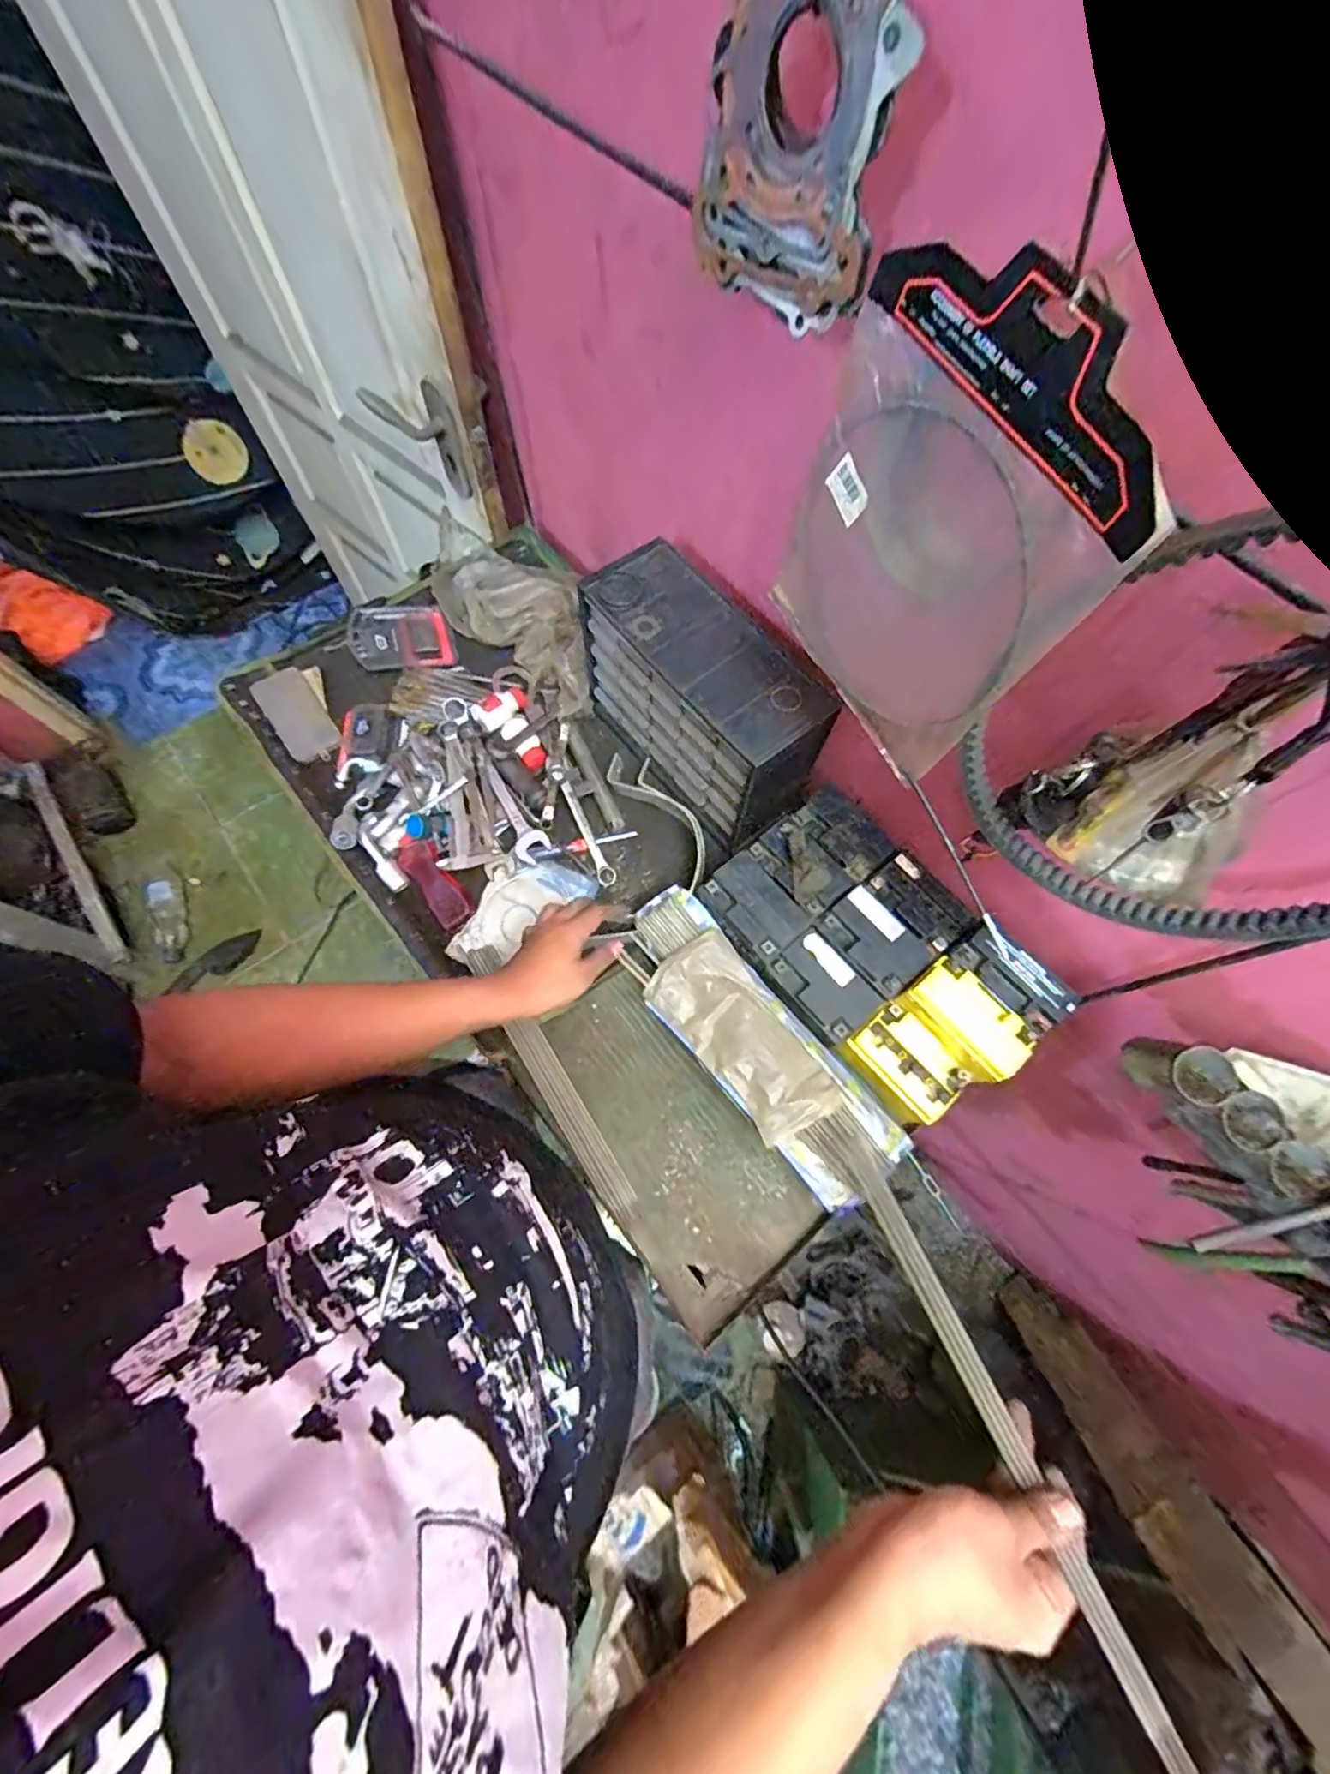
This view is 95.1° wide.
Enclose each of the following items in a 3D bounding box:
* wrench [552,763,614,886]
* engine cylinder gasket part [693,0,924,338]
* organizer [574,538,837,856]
[{"bbox_3d":[-0.105,-0.078,0.778,0.021,0.011,0.165,-25,90,-11],"label":"wrench"},{"bbox_3d":[0.073,-0.405,0.334,0.114,0.129,0.028,42,73,12],"label":"engine cylinder gasket part"},{"bbox_3d":[0.041,-0.219,0.732,0.123,0.201,0.309,-35,75,-14],"label":"organizer"}]

